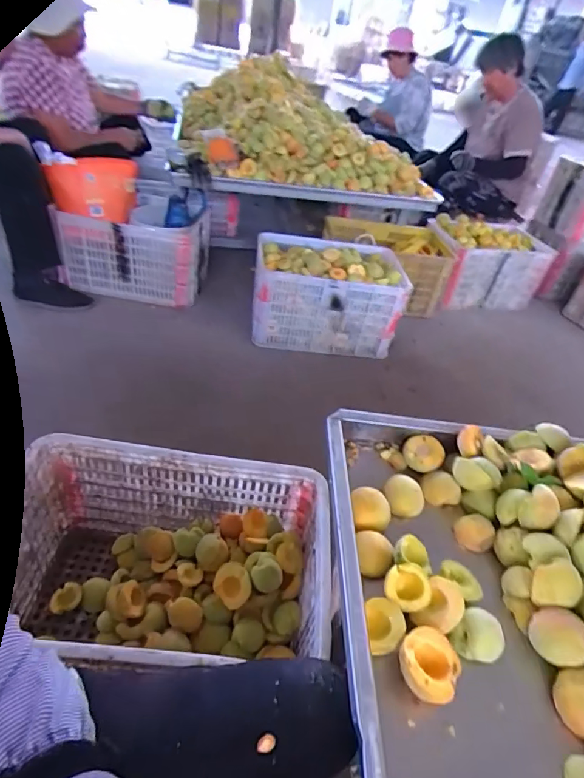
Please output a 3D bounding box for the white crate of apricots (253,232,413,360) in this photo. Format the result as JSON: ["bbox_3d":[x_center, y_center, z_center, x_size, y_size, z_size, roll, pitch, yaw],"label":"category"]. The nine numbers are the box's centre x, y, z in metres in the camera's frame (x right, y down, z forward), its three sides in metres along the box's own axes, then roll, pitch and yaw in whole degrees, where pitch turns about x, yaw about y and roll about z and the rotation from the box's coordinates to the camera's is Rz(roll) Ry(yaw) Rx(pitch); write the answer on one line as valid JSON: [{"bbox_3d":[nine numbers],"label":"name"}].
[{"bbox_3d":[0.125,-0.367,1.759,0.539,0.345,0.380,3,41,-8],"label":"white crate of apricots"}]

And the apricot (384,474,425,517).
[{"bbox_3d":[0.163,0.157,0.667,0.049,0.040,0.049,6,41,-5],"label":"apricot"}]

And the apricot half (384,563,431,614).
[{"bbox_3d":[0.137,0.234,0.532,0.054,0.026,0.050,-1,63,2],"label":"apricot half"}]

